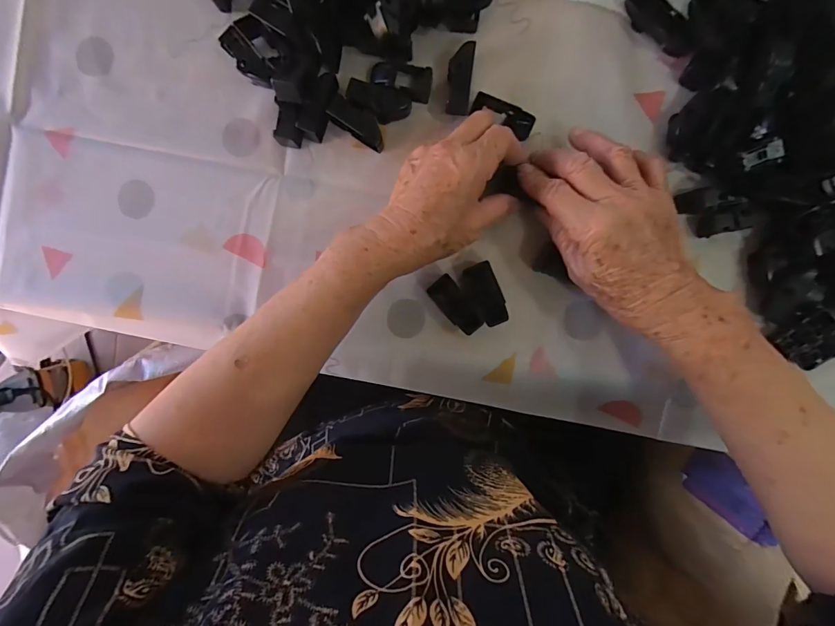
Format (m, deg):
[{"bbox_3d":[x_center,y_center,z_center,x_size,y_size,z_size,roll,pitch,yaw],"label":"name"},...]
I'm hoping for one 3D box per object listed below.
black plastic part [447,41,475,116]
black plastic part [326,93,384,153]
[{"bbox_3d":[0.034,-0.184,0.321,0.020,0.019,0.050,5,91,4],"label":"black plastic part"},{"bbox_3d":[-0.047,-0.150,0.319,0.050,0.011,0.021,34,95,-16],"label":"black plastic part"}]

